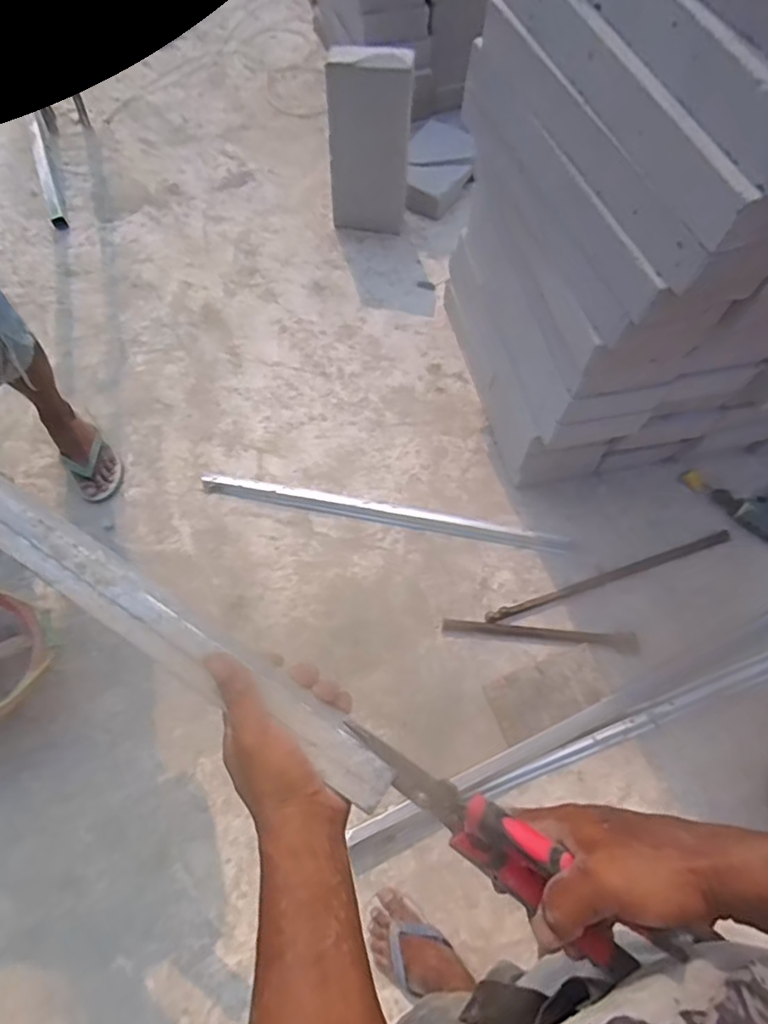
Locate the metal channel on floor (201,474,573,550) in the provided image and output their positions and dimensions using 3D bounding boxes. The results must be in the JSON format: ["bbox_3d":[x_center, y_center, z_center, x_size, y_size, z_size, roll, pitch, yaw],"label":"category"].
[{"bbox_3d":[-0.002,-0.003,1.396,0.837,0.024,0.047,10,63,2],"label":"metal channel on floor"}]

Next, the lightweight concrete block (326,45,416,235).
[{"bbox_3d":[-0.038,-0.969,1.620,0.213,0.472,0.062,10,65,2],"label":"lightweight concrete block"}]

